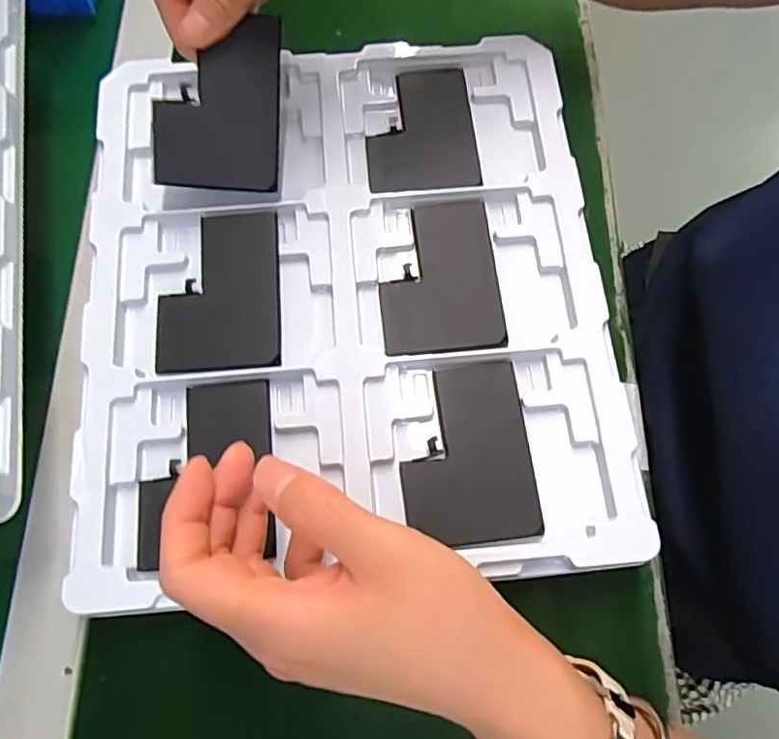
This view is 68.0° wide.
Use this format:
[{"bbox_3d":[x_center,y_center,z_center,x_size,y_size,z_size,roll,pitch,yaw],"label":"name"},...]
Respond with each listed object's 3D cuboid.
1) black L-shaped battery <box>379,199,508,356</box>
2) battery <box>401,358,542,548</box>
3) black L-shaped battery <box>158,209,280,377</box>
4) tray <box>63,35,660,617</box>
[{"bbox_3d":[0.027,-0.053,0.328,0.065,0.006,0.092,-4,71,-2],"label":"black L-shaped battery"},{"bbox_3d":[0.038,0.041,0.295,0.064,0.004,0.090,-6,71,-3],"label":"battery"},{"bbox_3d":[-0.095,-0.043,0.320,0.066,0.009,0.090,-4,71,-2],"label":"black L-shaped battery"},{"bbox_3d":[-0.023,-0.047,0.321,0.274,0.016,0.309,-4,73,-2],"label":"tray"}]

